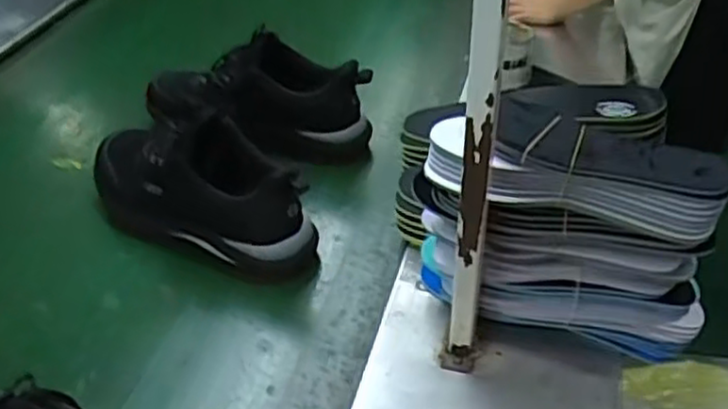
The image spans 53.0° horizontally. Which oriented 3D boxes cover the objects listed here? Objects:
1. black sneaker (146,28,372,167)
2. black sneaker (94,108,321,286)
[{"bbox_3d":[-0.161,-0.136,0.993,0.335,0.163,0.108,12,40,15],"label":"black sneaker"},{"bbox_3d":[-0.207,-0.021,0.852,0.318,0.152,0.102,14,41,18],"label":"black sneaker"}]

